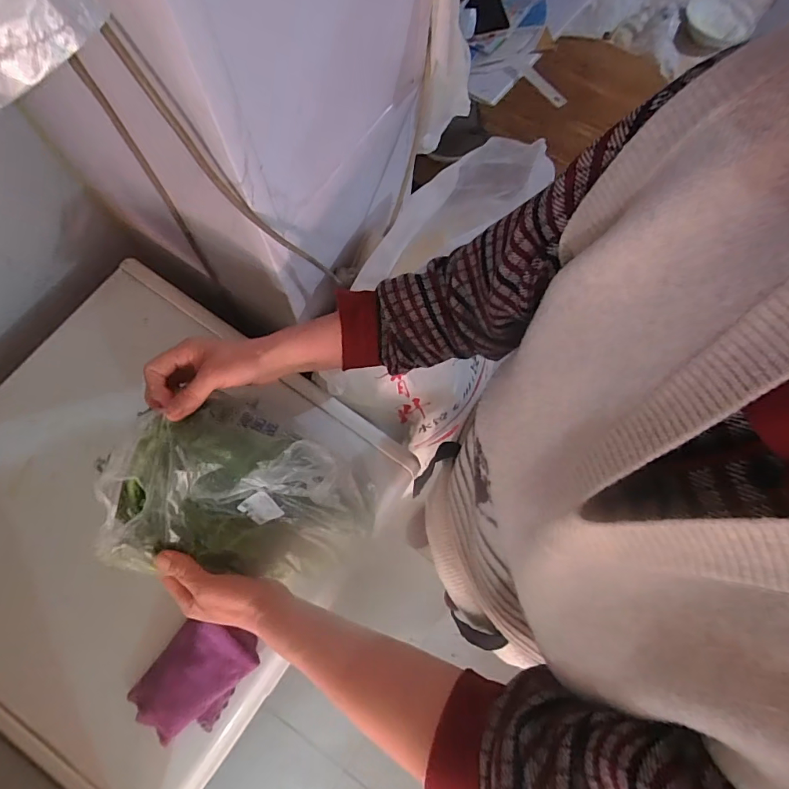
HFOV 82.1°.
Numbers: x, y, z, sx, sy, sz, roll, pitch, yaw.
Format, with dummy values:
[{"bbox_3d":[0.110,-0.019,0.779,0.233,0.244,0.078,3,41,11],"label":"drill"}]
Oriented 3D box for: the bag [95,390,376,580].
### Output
[{"bbox_3d":[-0.153,0.103,0.488,0.249,0.122,0.170,7,73,0],"label":"bag"}]

